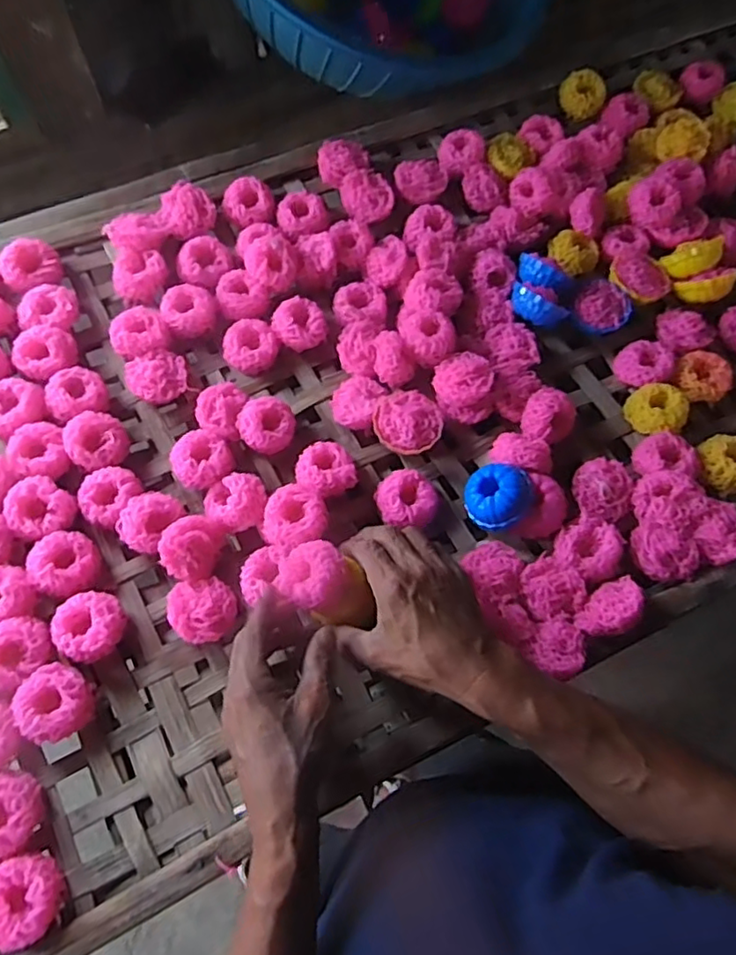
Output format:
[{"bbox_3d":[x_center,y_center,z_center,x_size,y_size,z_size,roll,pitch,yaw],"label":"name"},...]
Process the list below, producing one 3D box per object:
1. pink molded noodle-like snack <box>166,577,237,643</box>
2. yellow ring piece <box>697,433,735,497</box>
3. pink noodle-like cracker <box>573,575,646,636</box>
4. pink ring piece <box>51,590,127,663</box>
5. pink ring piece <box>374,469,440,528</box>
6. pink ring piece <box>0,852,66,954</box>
[{"bbox_3d":[-0.135,0.110,0.505,0.051,0.025,0.050,1,69,-3],"label":"pink molded noodle-like snack"},{"bbox_3d":[0.324,-0.013,0.550,0.047,0.023,0.053,-13,70,-8],"label":"yellow ring piece"},{"bbox_3d":[0.193,0.106,0.489,0.054,0.036,0.035,-30,73,-14],"label":"pink noodle-like cracker"},{"bbox_3d":[-0.222,0.118,0.492,0.052,0.032,0.052,1,69,-3],"label":"pink ring piece"},{"bbox_3d":[0.036,0.021,0.546,0.053,0.027,0.052,1,69,-3],"label":"pink ring piece"},{"bbox_3d":[-0.237,0.287,0.415,0.052,0.020,0.052,1,69,-3],"label":"pink ring piece"}]

